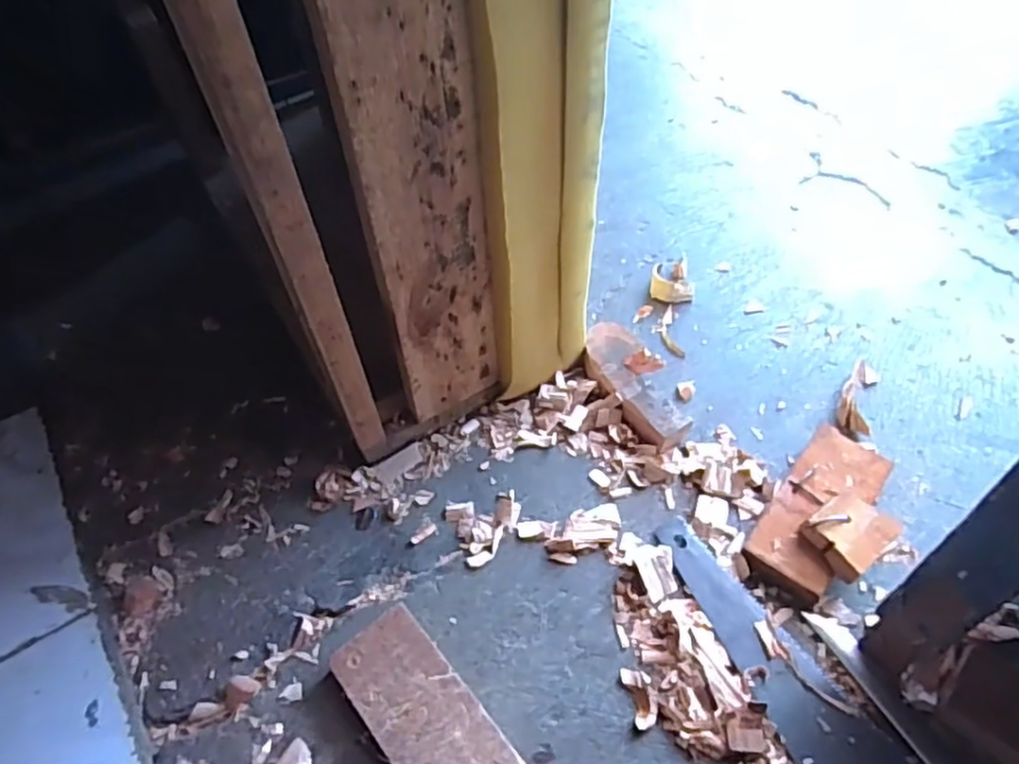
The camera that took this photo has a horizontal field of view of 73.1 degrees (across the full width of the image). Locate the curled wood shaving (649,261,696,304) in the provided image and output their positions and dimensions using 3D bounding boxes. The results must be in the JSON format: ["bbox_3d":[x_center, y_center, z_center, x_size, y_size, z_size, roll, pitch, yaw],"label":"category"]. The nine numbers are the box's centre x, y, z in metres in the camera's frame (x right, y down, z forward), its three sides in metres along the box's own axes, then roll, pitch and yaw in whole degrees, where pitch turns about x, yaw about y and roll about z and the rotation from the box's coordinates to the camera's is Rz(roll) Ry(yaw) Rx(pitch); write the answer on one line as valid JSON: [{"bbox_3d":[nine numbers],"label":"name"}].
[{"bbox_3d":[0.213,-0.135,0.906,0.054,0.031,0.075,0,52,2],"label":"curled wood shaving"}]

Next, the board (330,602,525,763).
[{"bbox_3d":[-0.044,0.316,0.572,0.083,0.031,0.272,-34,58,-22],"label":"board"}]

